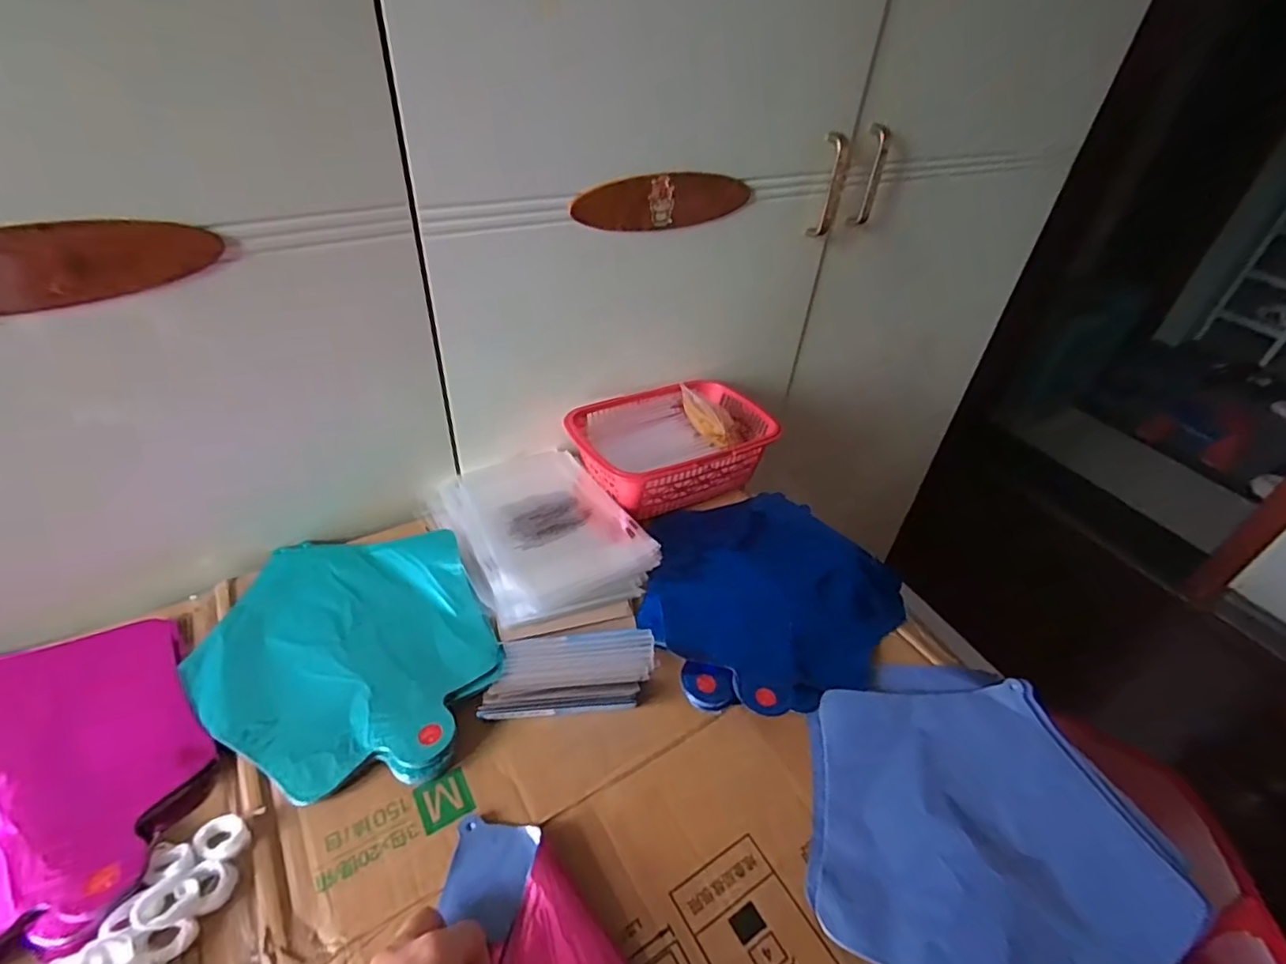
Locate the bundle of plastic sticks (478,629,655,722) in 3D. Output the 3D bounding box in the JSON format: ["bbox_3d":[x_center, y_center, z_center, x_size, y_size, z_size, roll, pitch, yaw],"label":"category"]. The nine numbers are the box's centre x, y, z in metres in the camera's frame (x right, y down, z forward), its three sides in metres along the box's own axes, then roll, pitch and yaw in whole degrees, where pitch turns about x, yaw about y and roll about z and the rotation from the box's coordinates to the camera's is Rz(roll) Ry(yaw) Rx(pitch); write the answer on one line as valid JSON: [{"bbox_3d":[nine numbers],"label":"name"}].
[{"bbox_3d":[-0.053,0.147,0.463,0.126,0.017,0.066,0,41,-8],"label":"bundle of plastic sticks"}]

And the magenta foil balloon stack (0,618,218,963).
[{"bbox_3d":[-0.416,0.195,0.379,0.233,0.026,0.232,-16,45,-24],"label":"magenta foil balloon stack"}]

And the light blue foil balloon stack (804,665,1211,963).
[{"bbox_3d":[0.223,0.235,0.407,0.245,0.018,0.225,-17,46,-25],"label":"light blue foil balloon stack"}]

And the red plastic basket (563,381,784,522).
[{"bbox_3d":[0.030,-0.047,0.658,0.213,0.069,0.144,-16,45,-24],"label":"red plastic basket"}]

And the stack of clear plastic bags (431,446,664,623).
[{"bbox_3d":[-0.103,0.038,0.588,0.159,0.029,0.217,-19,47,-27],"label":"stack of clear plastic bags"}]

